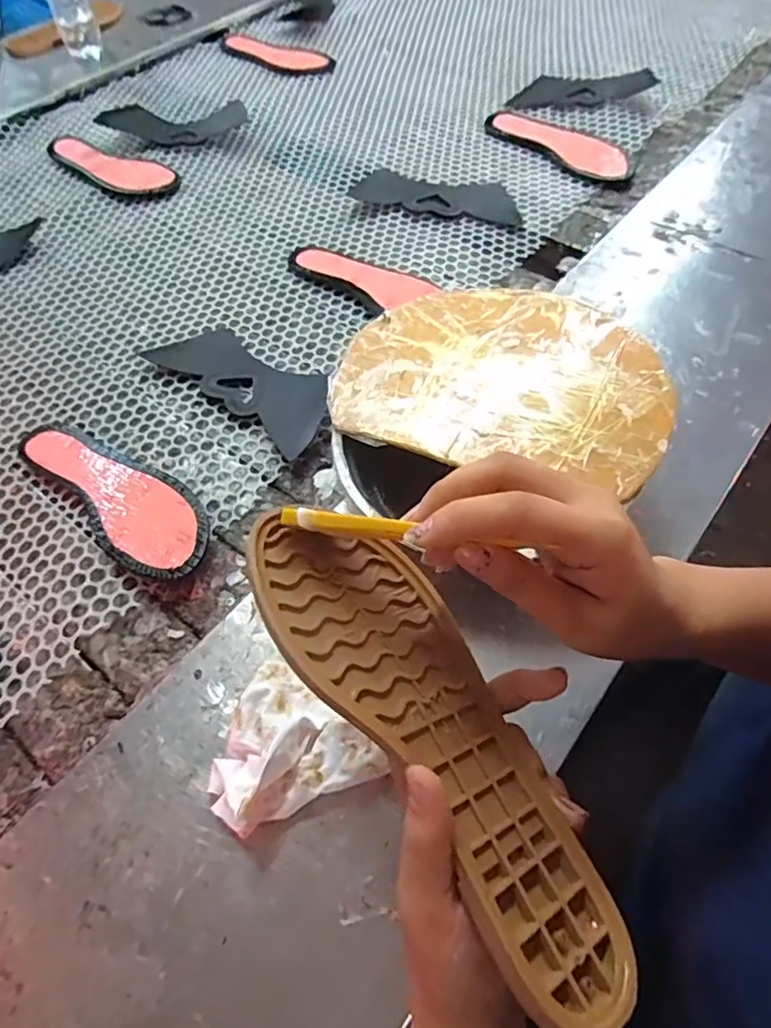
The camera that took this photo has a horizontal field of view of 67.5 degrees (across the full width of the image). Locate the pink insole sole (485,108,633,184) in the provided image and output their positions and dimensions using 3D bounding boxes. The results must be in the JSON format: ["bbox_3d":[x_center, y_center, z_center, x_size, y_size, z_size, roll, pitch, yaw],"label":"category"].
[{"bbox_3d":[0.235,-0.501,0.774,0.082,0.011,0.223,-37,63,-19],"label":"pink insole sole"}]

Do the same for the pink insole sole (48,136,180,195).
[{"bbox_3d":[-0.378,-0.480,0.786,0.217,0.020,0.076,31,64,23],"label":"pink insole sole"}]

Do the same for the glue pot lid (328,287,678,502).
[{"bbox_3d":[0.091,-0.109,0.437,0.235,0.010,0.182,18,59,16],"label":"glue pot lid"}]

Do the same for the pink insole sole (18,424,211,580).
[{"bbox_3d":[-0.229,-0.021,0.499,0.224,0.023,0.077,38,66,25],"label":"pink insole sole"}]

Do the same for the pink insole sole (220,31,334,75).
[{"bbox_3d":[-0.190,-0.782,0.974,0.230,0.012,0.079,39,63,19],"label":"pink insole sole"}]

